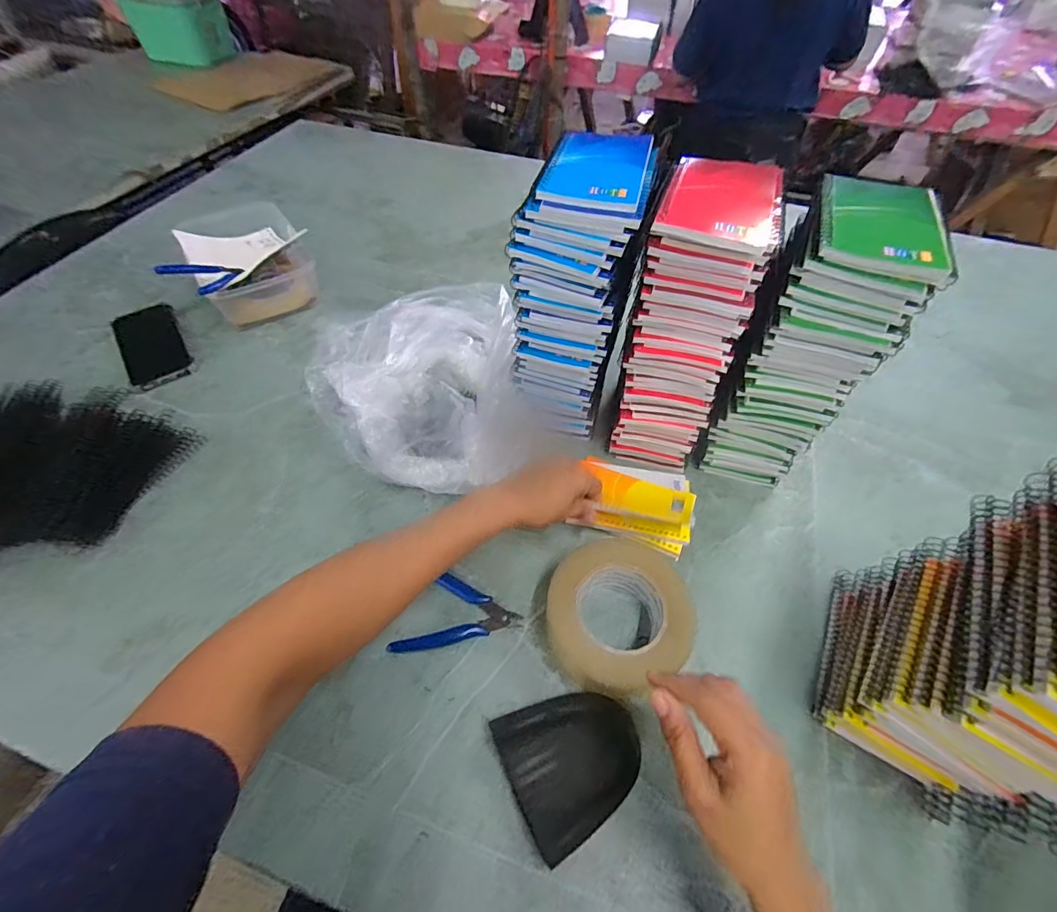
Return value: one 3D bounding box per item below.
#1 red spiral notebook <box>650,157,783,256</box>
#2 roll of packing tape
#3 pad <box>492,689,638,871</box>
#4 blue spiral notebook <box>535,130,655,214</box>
[{"bbox_3d":[0.154,-0.202,0.364,0.089,0.016,0.113,17,56,10],"label":"red spiral notebook"},{"bbox_3d":[0.079,0.146,0.415,0.124,0.062,0.117,1,55,-1],"label":"roll of packing tape"},{"bbox_3d":[0.037,0.244,0.371,0.104,0.021,0.097,-20,58,-15],"label":"pad"},{"bbox_3d":[0.059,-0.245,0.390,0.080,0.014,0.111,13,55,7],"label":"blue spiral notebook"}]

